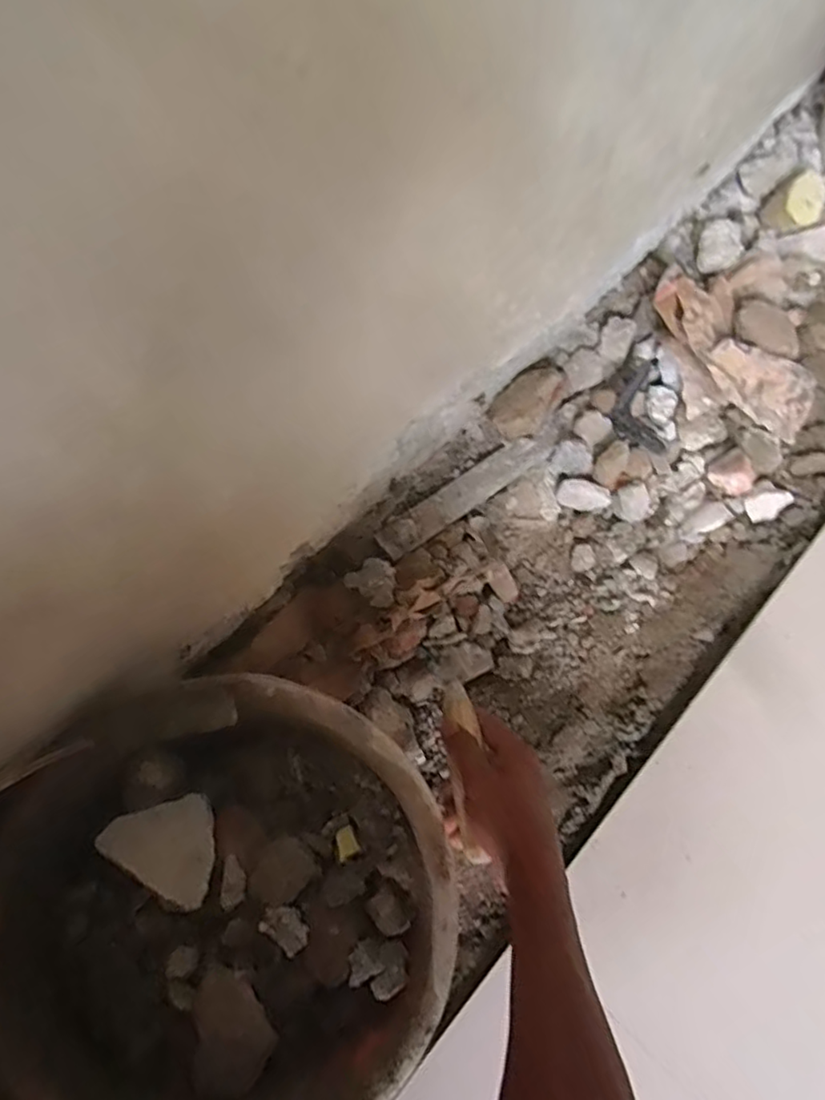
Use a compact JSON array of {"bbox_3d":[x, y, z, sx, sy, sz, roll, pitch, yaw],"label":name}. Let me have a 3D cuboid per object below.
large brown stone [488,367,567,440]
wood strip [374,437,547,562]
[{"bbox_3d":[0.119,-0.149,0.640,0.061,0.036,0.089,39,75,10],"label":"large brown stone"},{"bbox_3d":[0.050,-0.057,0.616,0.192,0.020,0.033,-36,77,-12],"label":"wood strip"}]

